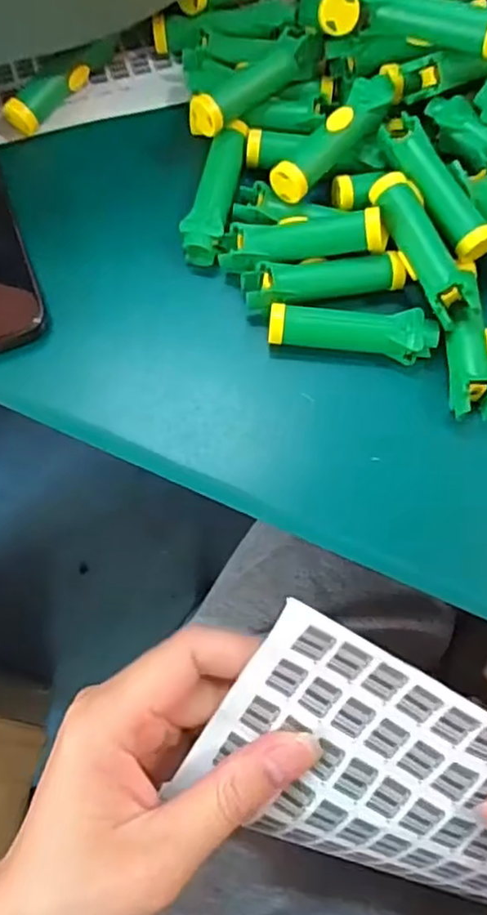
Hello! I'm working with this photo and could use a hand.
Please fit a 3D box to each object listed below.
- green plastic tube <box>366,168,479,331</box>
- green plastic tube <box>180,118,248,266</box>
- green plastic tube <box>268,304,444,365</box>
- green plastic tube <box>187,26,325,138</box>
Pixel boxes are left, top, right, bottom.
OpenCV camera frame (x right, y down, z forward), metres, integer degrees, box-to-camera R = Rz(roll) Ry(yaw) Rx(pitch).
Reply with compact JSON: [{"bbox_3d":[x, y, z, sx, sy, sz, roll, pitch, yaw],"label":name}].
[{"bbox_3d":[0.087,-0.101,0.316,0.022,0.020,0.081,-21,72,-7],"label":"green plastic tube"},{"bbox_3d":[-0.015,-0.141,0.347,0.020,0.020,0.076,11,72,4],"label":"green plastic tube"},{"bbox_3d":[0.053,-0.062,0.321,0.080,0.019,0.020,4,71,2],"label":"green plastic tube"},{"bbox_3d":[0.006,-0.198,0.345,0.088,0.017,0.021,-39,75,-12],"label":"green plastic tube"}]

